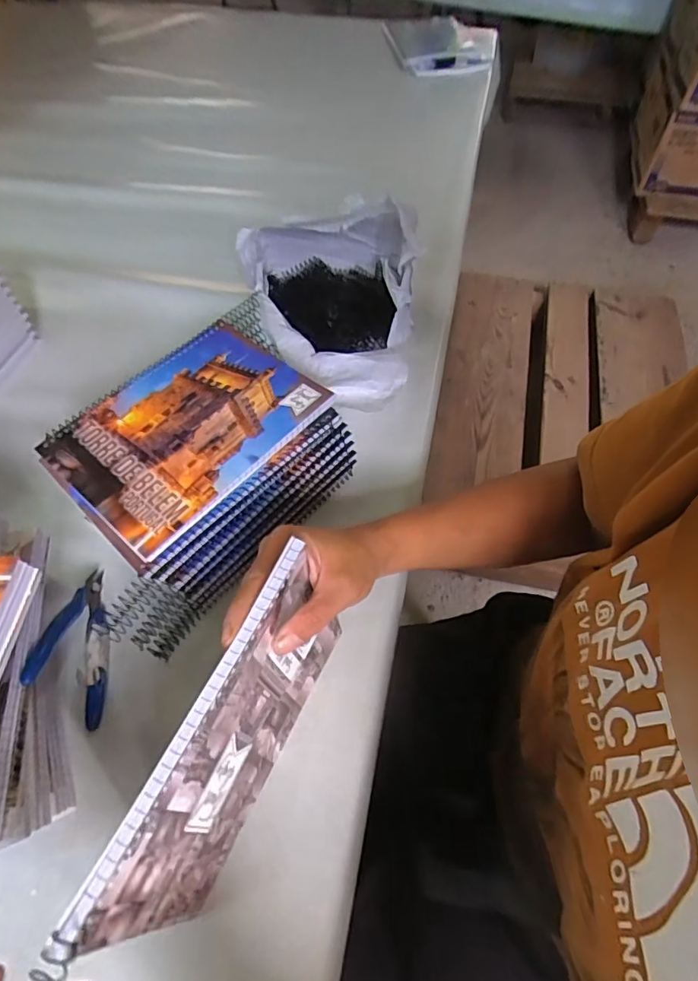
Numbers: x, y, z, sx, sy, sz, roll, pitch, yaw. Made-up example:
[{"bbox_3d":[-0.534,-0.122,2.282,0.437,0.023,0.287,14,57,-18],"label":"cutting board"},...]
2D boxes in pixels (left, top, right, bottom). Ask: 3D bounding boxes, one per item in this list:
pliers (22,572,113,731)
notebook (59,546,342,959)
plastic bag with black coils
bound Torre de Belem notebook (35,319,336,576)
[{"bbox_3d":[-0.202,0.105,0.367,0.029,0.064,0.123,-8,58,-4],"label":"pliers"},{"bbox_3d":[-0.062,0.145,0.293,0.009,0.143,0.189,18,58,19],"label":"notebook"},{"bbox_3d":[-0.018,-0.197,0.524,0.185,0.103,0.215,-3,58,-1],"label":"plastic bag with black coils"},{"bbox_3d":[-0.133,-0.054,0.404,0.147,0.009,0.202,36,65,21],"label":"bound Torre de Belem notebook"}]

